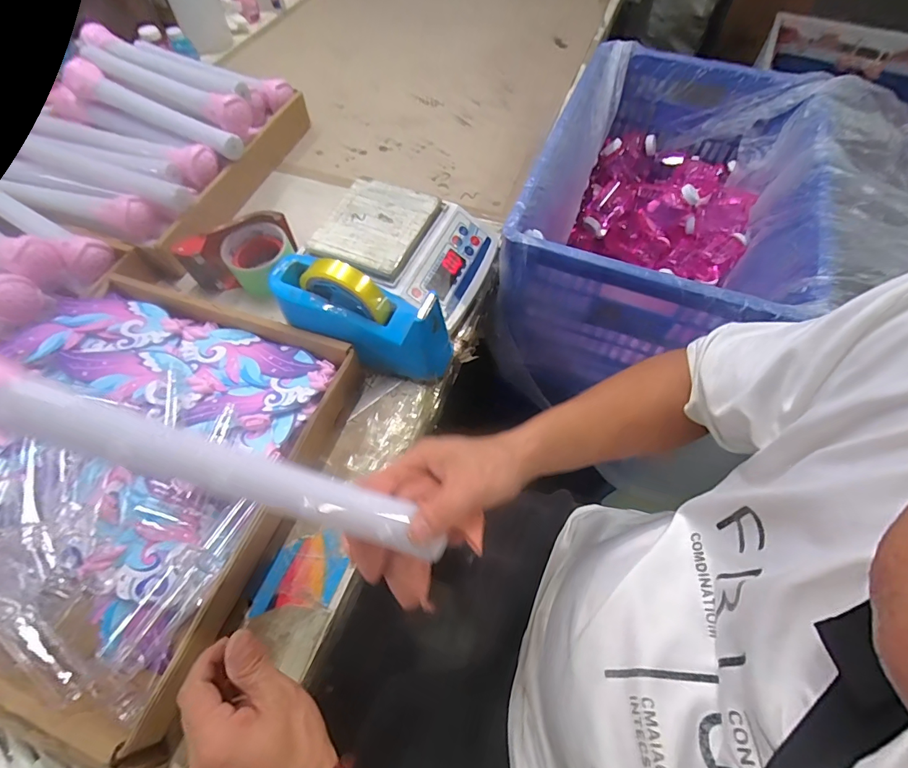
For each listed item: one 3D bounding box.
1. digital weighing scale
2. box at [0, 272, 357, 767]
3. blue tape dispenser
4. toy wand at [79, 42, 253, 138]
[{"bbox_3d":[-0.059,-0.181,0.556,0.206,0.074,0.183,20,63,11],"label":"digital weighing scale"},{"bbox_3d":[-0.336,0.073,0.426,0.355,0.059,0.376,17,62,9],"label":"box"},{"bbox_3d":[-0.098,-0.083,0.468,0.215,0.108,0.071,25,63,-1],"label":"blue tape dispenser"},{"bbox_3d":[-0.437,-0.457,0.652,0.282,0.043,0.052,28,64,15],"label":"toy wand"}]

